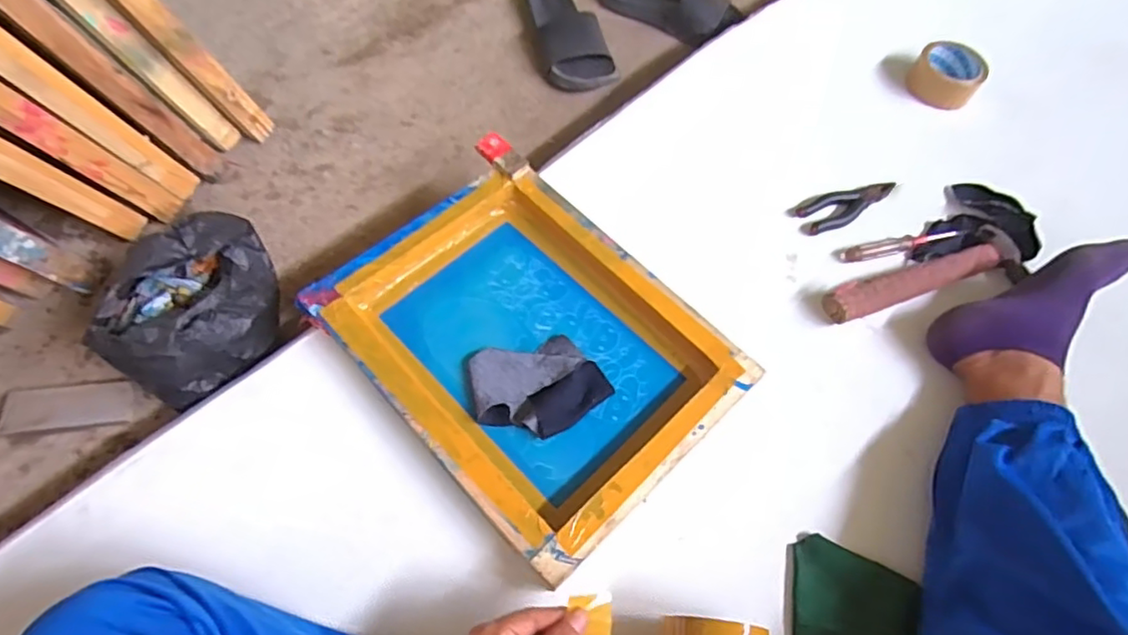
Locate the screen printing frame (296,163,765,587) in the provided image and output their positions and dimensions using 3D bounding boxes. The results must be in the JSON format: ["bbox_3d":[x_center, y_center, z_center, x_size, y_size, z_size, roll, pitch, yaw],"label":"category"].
[{"bbox_3d":[-0.040,0.026,0.686,0.316,0.048,0.413,-40,71,-18],"label":"screen printing frame"}]

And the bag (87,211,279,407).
[{"bbox_3d":[-0.401,-0.003,0.681,0.188,0.161,0.118,-39,71,-18],"label":"bag"}]

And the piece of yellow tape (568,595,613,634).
[{"bbox_3d":[0.023,0.250,0.496,0.034,0.013,0.043,0,64,-1],"label":"piece of yellow tape"}]

